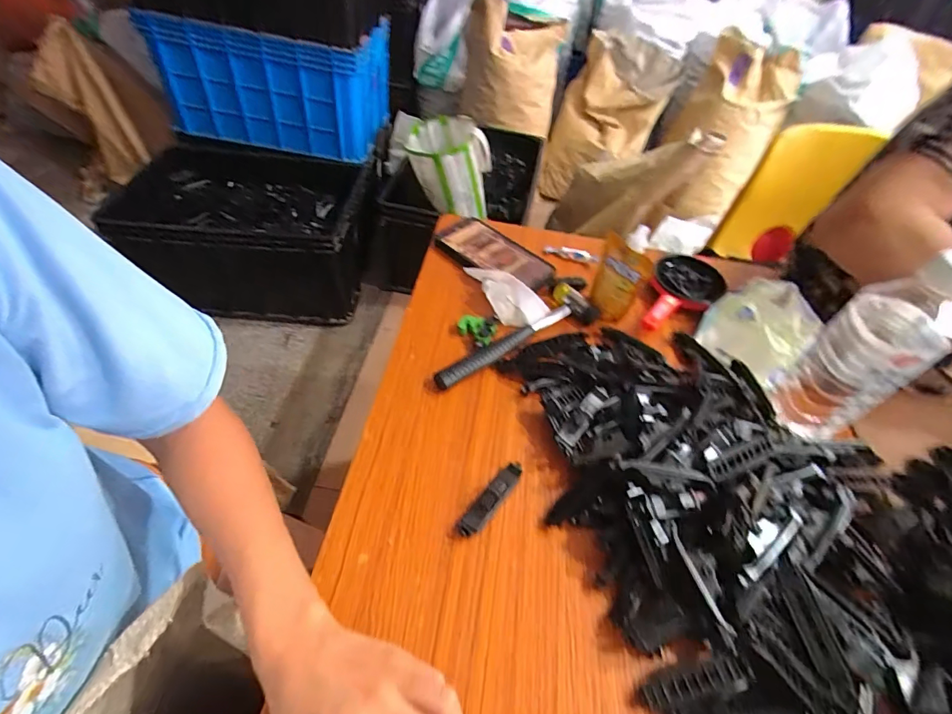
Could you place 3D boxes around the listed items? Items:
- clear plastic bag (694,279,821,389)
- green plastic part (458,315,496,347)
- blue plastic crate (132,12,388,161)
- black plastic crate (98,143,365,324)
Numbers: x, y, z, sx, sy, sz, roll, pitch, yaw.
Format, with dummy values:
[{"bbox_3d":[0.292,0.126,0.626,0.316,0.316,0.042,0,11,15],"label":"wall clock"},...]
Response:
[{"bbox_3d":[0.330,-0.043,0.503,0.102,0.051,0.134,40,56,24],"label":"clear plastic bag"},{"bbox_3d":[0.000,-0.029,0.491,0.041,0.016,0.035,21,51,10],"label":"green plastic part"},{"bbox_3d":[-0.598,-0.875,1.381,0.580,0.318,0.401,11,50,2],"label":"blue plastic crate"},{"bbox_3d":[-0.671,-0.390,1.378,0.628,0.306,0.464,10,50,0],"label":"black plastic crate"}]

